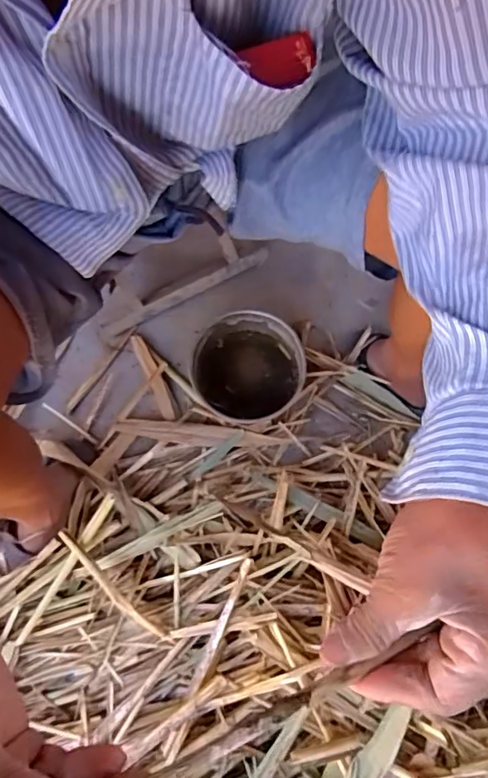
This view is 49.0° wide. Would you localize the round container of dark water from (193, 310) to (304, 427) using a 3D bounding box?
[{"bbox_3d":[0.006,-0.027,0.789,0.155,0.074,0.149,0,76,1],"label":"round container of dark water"}]

